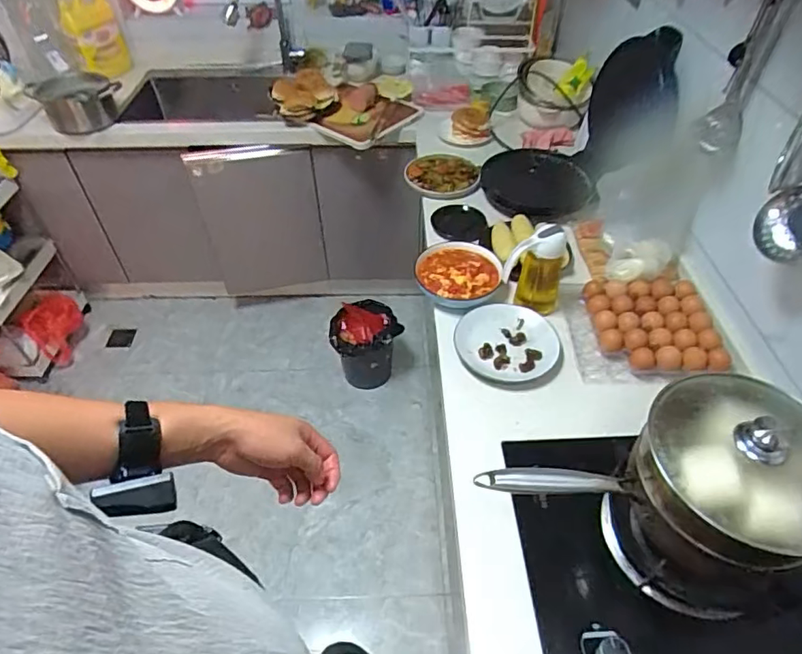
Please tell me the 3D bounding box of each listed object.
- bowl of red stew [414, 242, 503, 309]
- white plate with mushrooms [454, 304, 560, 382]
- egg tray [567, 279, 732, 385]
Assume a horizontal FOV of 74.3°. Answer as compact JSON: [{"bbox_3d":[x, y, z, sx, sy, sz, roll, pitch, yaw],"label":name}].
[{"bbox_3d":[0.135,-0.128,1.233,0.190,0.040,0.207,0,47,1],"label":"bowl of red stew"},{"bbox_3d":[0.217,0.029,1.093,0.202,0.028,0.186,0,47,1],"label":"white plate with mushrooms"},{"bbox_3d":[0.498,0.004,1.096,0.264,0.052,0.264,3,47,4],"label":"egg tray"}]

